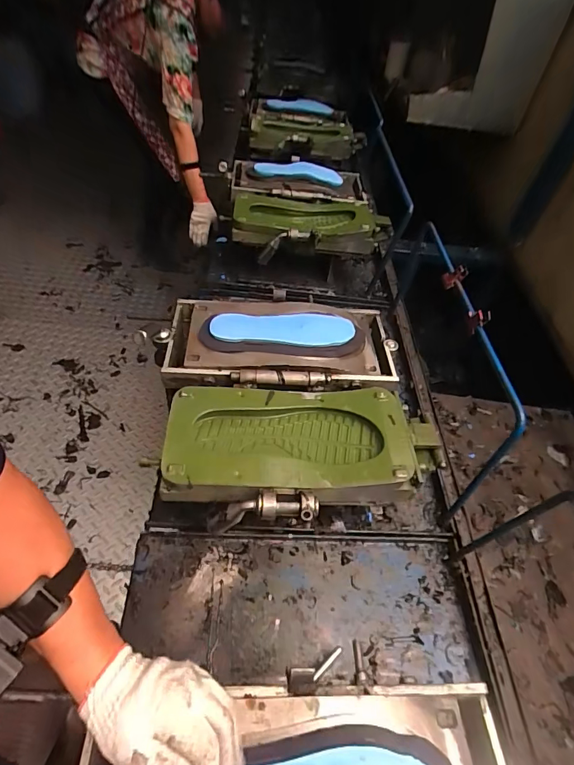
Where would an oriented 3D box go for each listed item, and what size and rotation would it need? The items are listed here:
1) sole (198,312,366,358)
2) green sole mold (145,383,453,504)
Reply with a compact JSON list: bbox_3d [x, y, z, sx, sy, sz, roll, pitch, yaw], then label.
[{"bbox_3d":[-0.007,-0.094,0.747,0.288,0.037,0.112,3,50,-3],"label":"sole"},{"bbox_3d":[0.026,0.084,0.624,0.396,0.050,0.180,2,50,-4],"label":"green sole mold"}]

